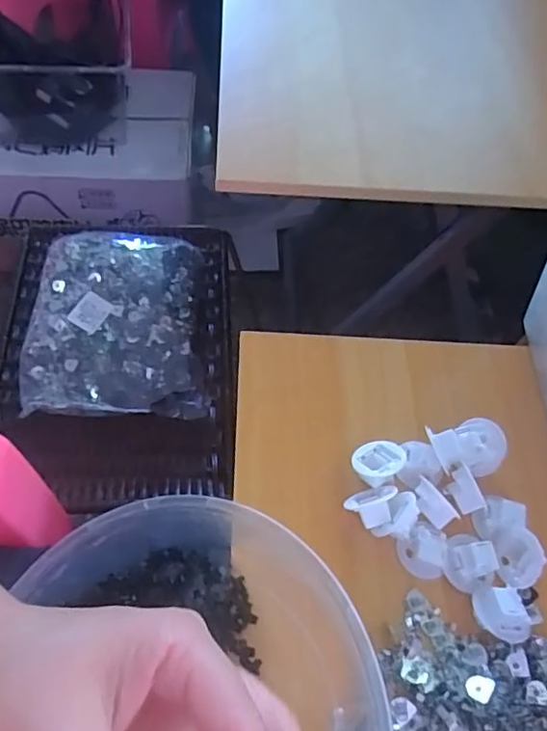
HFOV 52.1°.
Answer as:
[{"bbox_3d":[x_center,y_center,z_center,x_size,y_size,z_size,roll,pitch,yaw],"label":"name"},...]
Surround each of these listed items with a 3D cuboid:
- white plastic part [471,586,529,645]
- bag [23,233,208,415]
[{"bbox_3d":[0.127,0.138,0.310,0.026,0.013,0.028,-5,58,-8],"label":"white plastic part"},{"bbox_3d":[-0.163,-0.046,0.581,0.172,0.054,0.210,-4,58,-7],"label":"bag"}]

